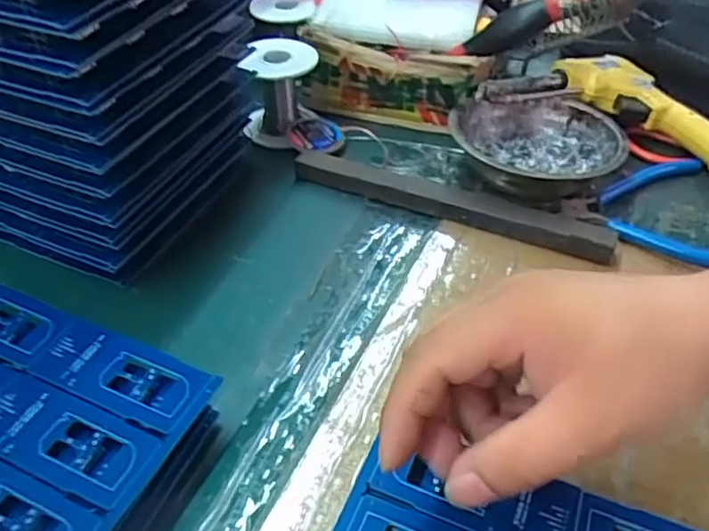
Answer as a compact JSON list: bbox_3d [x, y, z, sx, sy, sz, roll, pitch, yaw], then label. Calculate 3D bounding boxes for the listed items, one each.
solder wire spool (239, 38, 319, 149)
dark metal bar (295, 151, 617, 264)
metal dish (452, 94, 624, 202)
[{"bbox_3d":[-0.061,-0.140,0.528,0.060,0.068,0.067,-4,44,-5],"label":"solder wire spool"},{"bbox_3d":[0.064,-0.046,0.462,0.236,0.020,0.023,18,46,18],"label":"dark metal bar"},{"bbox_3d":[0.137,-0.091,0.489,0.124,0.043,0.104,-2,44,-2],"label":"metal dish"}]

